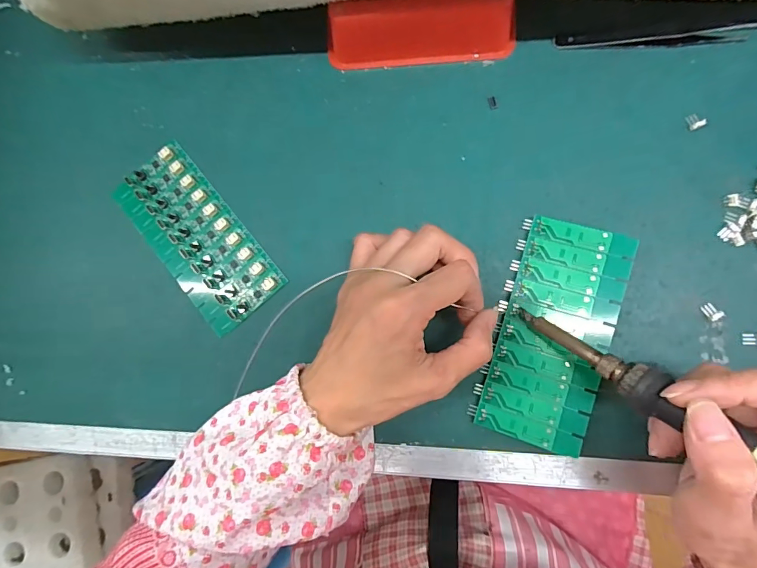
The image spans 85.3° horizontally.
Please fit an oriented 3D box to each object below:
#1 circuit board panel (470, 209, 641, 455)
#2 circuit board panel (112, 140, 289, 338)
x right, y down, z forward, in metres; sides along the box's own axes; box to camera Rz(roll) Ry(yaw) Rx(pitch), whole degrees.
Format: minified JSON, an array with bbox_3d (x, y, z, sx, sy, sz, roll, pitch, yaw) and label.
[{"bbox_3d":[0.111,0.031,0.258,0.062,0.008,0.138,17,88,8],"label":"circuit board panel"},{"bbox_3d":[-0.130,-0.034,0.295,0.062,0.006,0.133,-40,83,2],"label":"circuit board panel"}]

